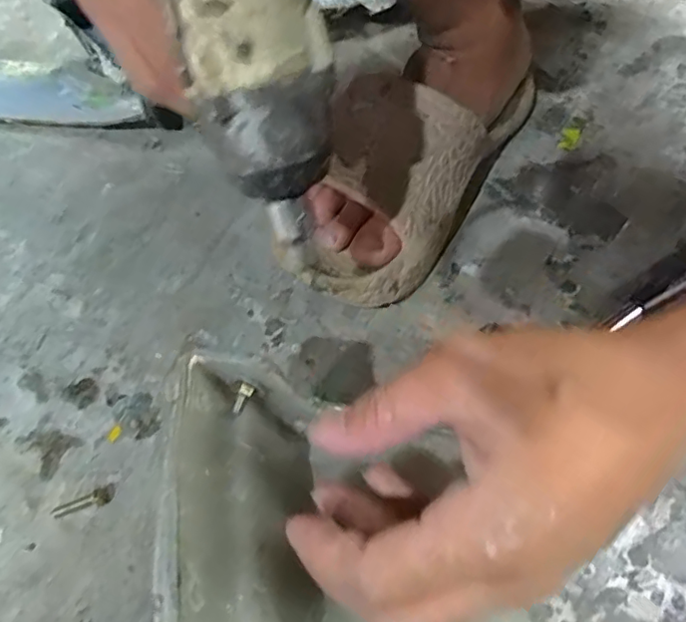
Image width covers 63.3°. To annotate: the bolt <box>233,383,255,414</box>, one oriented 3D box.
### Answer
[{"bbox_3d":[-0.046,0.039,0.253,0.006,0.004,0.014,22,73,17],"label":"bolt"}]

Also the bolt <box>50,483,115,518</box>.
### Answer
[{"bbox_3d":[-0.146,0.108,0.311,0.034,0.008,0.010,-25,58,-13],"label":"bolt"}]

